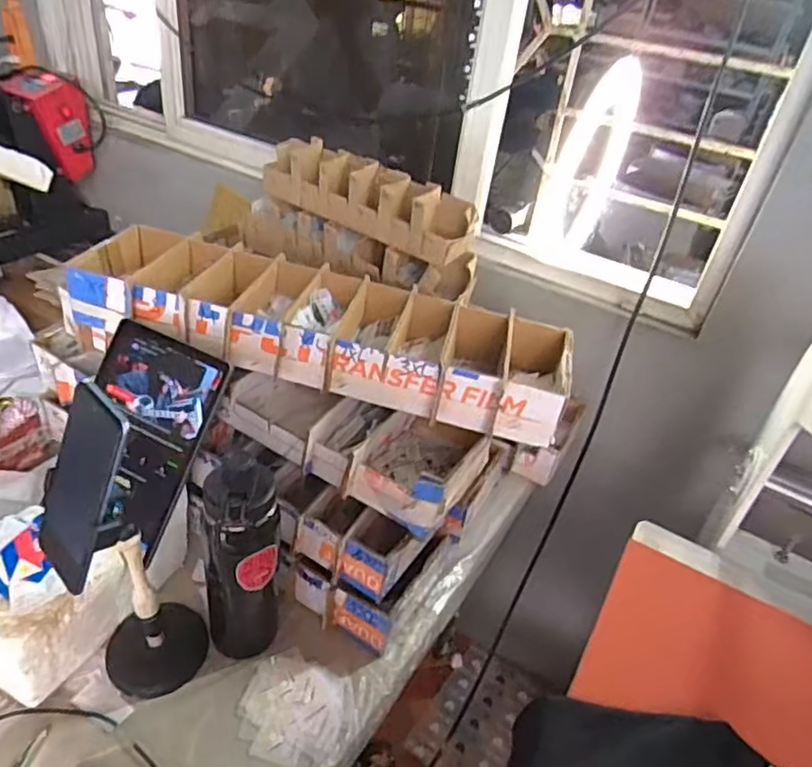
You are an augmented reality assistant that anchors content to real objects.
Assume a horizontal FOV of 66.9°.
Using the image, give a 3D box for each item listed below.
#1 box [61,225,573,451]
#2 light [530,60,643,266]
[{"bbox_3d":[-0.110,-0.085,0.818,0.642,0.076,0.231,12,37,6],"label":"box"},{"bbox_3d":[0.380,-0.444,1.288,0.061,0.413,0.458,23,39,19],"label":"light"}]

